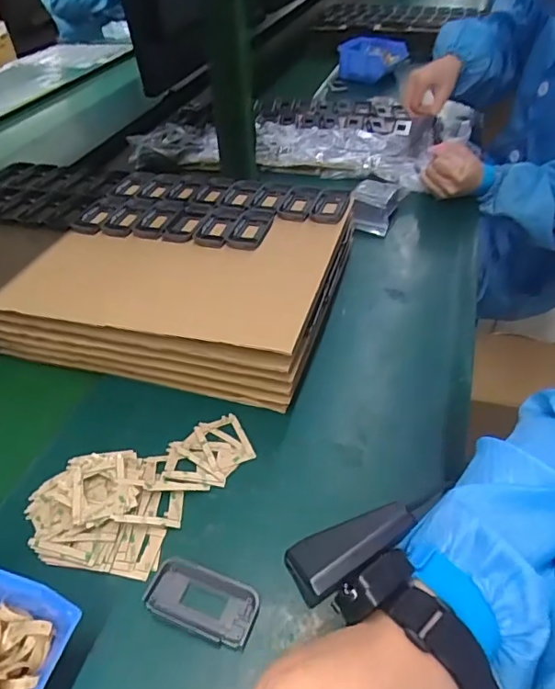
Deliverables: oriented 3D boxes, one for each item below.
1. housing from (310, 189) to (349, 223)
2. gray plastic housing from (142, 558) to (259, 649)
[{"bbox_3d":[0.064,-0.167,0.619,0.038,0.015,0.069,10,44,15],"label":"housing"},{"bbox_3d":[-0.052,0.176,0.355,0.077,0.004,0.042,13,44,15],"label":"gray plastic housing"}]

